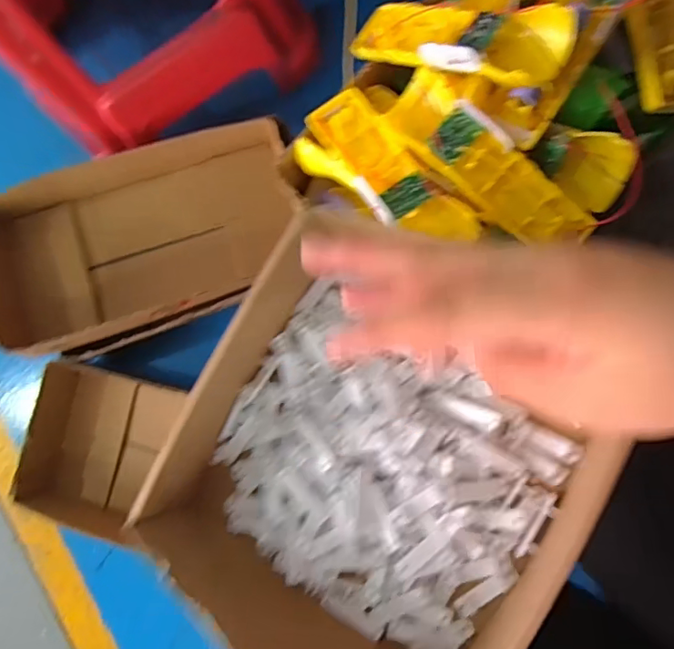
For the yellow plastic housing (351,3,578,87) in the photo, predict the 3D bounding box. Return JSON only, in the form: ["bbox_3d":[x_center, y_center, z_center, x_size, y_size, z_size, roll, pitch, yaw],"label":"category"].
[{"bbox_3d":[0.078,-0.195,0.363,0.161,0.024,0.051,32,92,38],"label":"yellow plastic housing"}]

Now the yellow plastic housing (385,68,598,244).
[{"bbox_3d":[0.103,-0.110,0.368,0.047,0.023,0.158,-45,84,4],"label":"yellow plastic housing"}]

